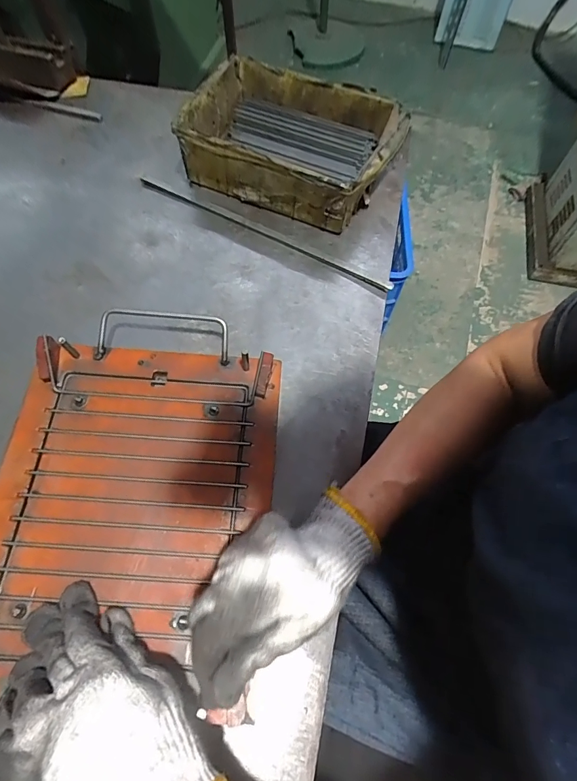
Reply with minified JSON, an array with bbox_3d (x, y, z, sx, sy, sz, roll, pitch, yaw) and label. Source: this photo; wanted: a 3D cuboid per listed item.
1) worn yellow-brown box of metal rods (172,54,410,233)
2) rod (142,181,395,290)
[{"bbox_3d":[0.008,-0.329,0.531,0.258,0.074,0.192,21,66,8],"label":"worn yellow-brown box of metal rods"},{"bbox_3d":[-0.039,-0.200,0.512,0.361,0.006,0.013,27,67,11],"label":"rod"}]

